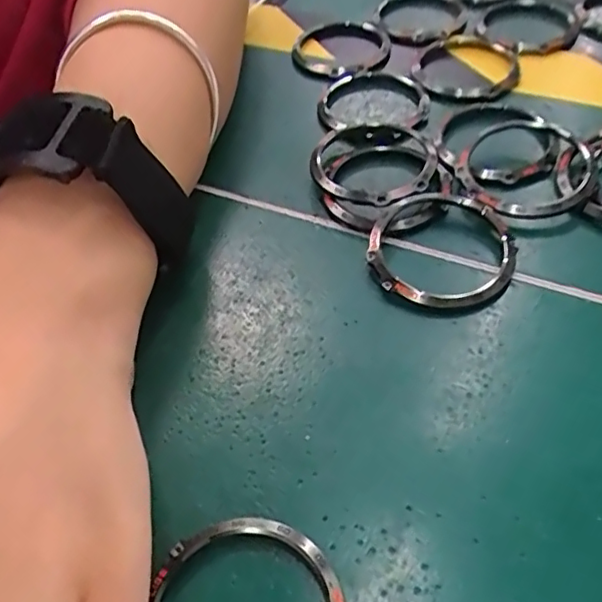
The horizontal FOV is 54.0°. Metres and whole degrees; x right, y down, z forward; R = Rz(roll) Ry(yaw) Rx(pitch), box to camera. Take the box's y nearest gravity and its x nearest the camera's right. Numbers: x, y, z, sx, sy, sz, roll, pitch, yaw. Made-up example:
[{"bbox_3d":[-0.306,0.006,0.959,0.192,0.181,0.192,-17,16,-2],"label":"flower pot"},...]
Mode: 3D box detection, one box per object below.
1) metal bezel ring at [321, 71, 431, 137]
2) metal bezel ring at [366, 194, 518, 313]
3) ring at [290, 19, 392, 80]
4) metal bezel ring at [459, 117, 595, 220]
[{"bbox_3d":[0.033,-0.089,0.256,0.047,0.007,0.049,-3,50,3],"label":"metal bezel ring"},{"bbox_3d":[0.047,-0.018,0.197,0.048,0.009,0.046,-3,52,3],"label":"metal bezel ring"},{"bbox_3d":[0.018,-0.121,0.284,0.047,0.006,0.052,8,51,12],"label":"ring"},{"bbox_3d":[0.081,-0.050,0.213,0.047,0.009,0.049,-5,52,7],"label":"metal bezel ring"}]

